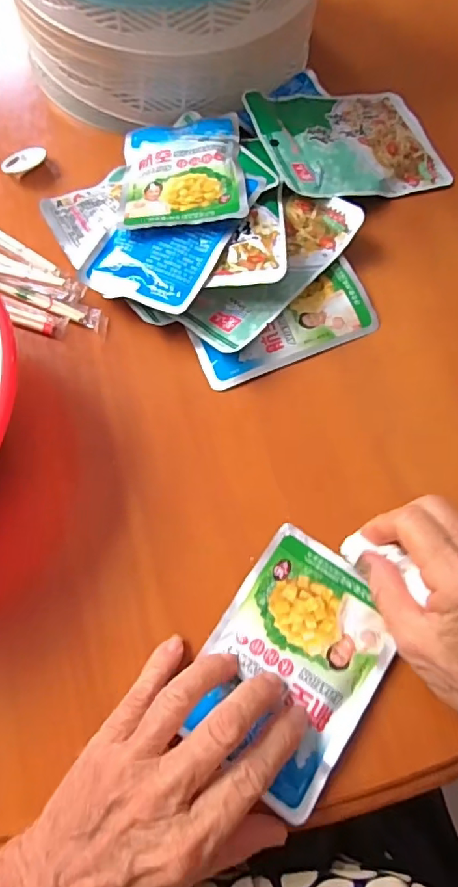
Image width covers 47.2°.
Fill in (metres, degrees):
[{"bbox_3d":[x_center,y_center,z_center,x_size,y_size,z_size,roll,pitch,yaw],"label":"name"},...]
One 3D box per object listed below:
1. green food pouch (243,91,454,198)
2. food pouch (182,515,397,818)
[{"bbox_3d":[0.094,-0.241,0.416,0.145,0.012,0.111,-15,69,-19],"label":"green food pouch"},{"bbox_3d":[0.036,0.118,0.289,0.088,0.007,0.123,32,73,11],"label":"food pouch"}]

